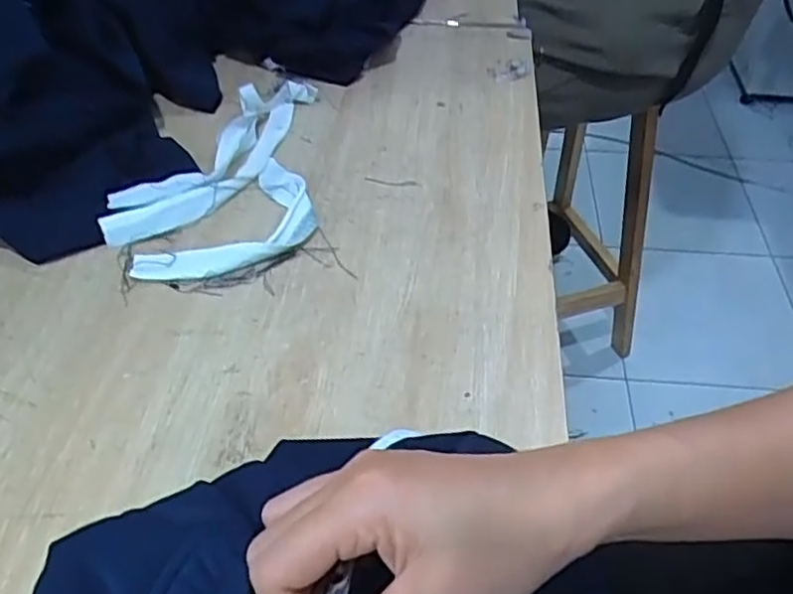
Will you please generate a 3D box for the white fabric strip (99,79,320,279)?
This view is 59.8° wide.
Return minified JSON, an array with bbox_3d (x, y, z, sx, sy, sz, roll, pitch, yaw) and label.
[{"bbox_3d":[-0.142,-0.104,0.556,0.149,0.016,0.226,-2,47,-2],"label":"white fabric strip"}]

